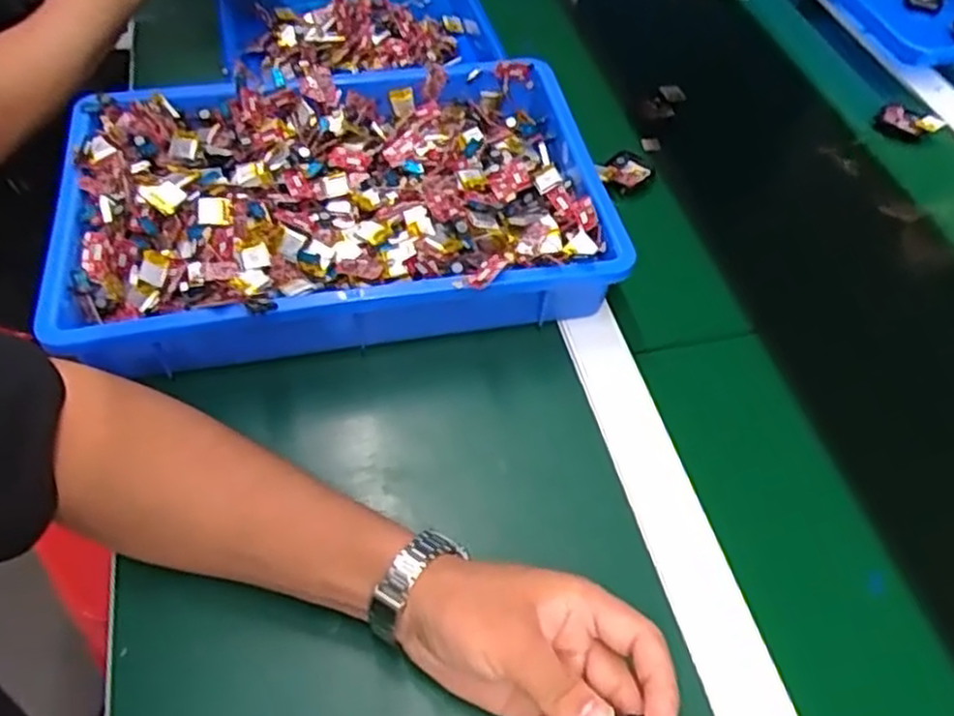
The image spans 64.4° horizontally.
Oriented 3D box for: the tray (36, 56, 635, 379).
[{"bbox_3d":[-0.099,-0.111,0.559,0.382,0.073,0.243,-8,53,-10],"label":"tray"}]

